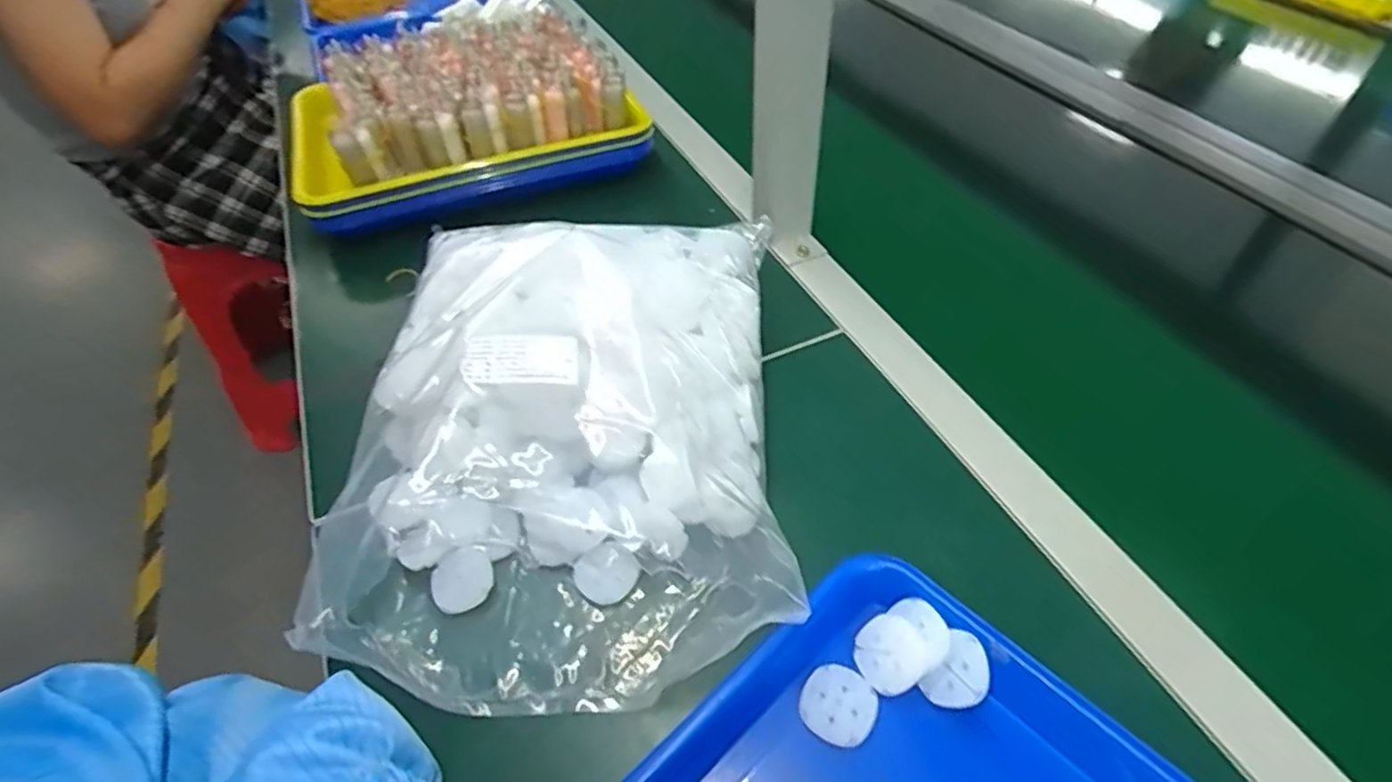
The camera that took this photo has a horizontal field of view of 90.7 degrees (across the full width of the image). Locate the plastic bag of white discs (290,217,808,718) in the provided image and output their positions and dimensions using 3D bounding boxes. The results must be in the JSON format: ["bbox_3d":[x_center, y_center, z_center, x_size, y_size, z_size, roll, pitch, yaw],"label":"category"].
[{"bbox_3d":[-0.081,0.004,0.429,0.247,0.092,0.338,-1,48,3],"label":"plastic bag of white discs"}]

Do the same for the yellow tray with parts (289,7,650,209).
[{"bbox_3d":[-0.262,-0.312,0.725,0.330,0.066,0.289,-20,50,-13],"label":"yellow tray with parts"}]

